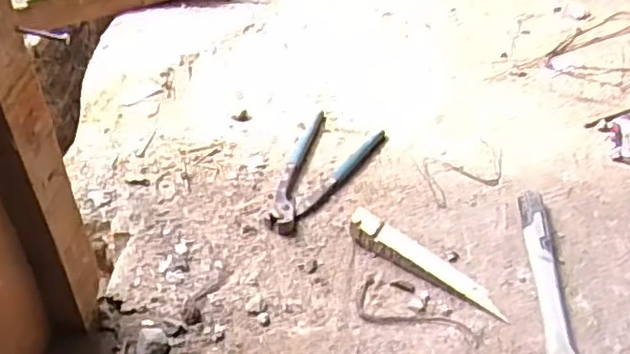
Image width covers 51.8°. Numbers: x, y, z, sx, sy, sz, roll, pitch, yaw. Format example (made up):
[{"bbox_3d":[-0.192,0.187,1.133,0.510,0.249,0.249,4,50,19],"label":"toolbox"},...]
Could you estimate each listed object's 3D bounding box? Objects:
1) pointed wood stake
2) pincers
[{"bbox_3d":[0.127,0.098,0.744,0.198,0.025,0.038,32,53,13],"label":"pointed wood stake"},{"bbox_3d":[0.002,-0.009,0.850,0.099,0.016,0.214,21,47,18],"label":"pincers"}]

